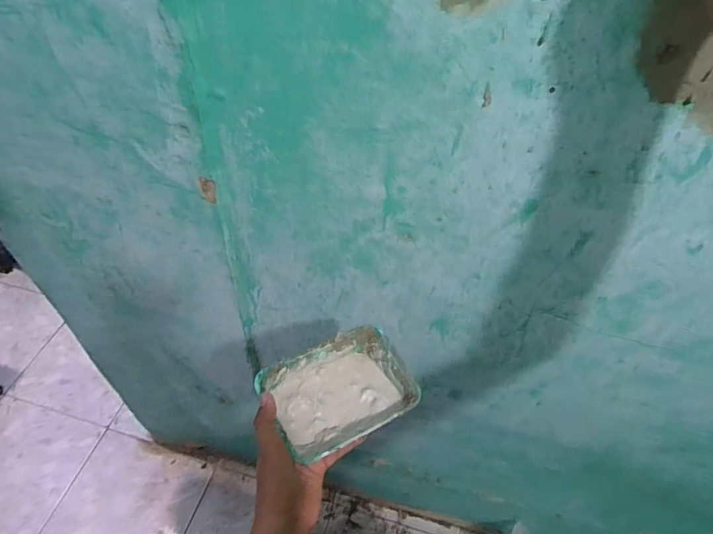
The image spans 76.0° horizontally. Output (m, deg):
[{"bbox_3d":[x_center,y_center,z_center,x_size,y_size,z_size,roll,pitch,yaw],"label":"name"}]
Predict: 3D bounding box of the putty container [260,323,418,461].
[{"bbox_3d":[-0.015,0.143,0.535,0.159,0.049,0.111,-25,56,-23],"label":"putty container"}]

